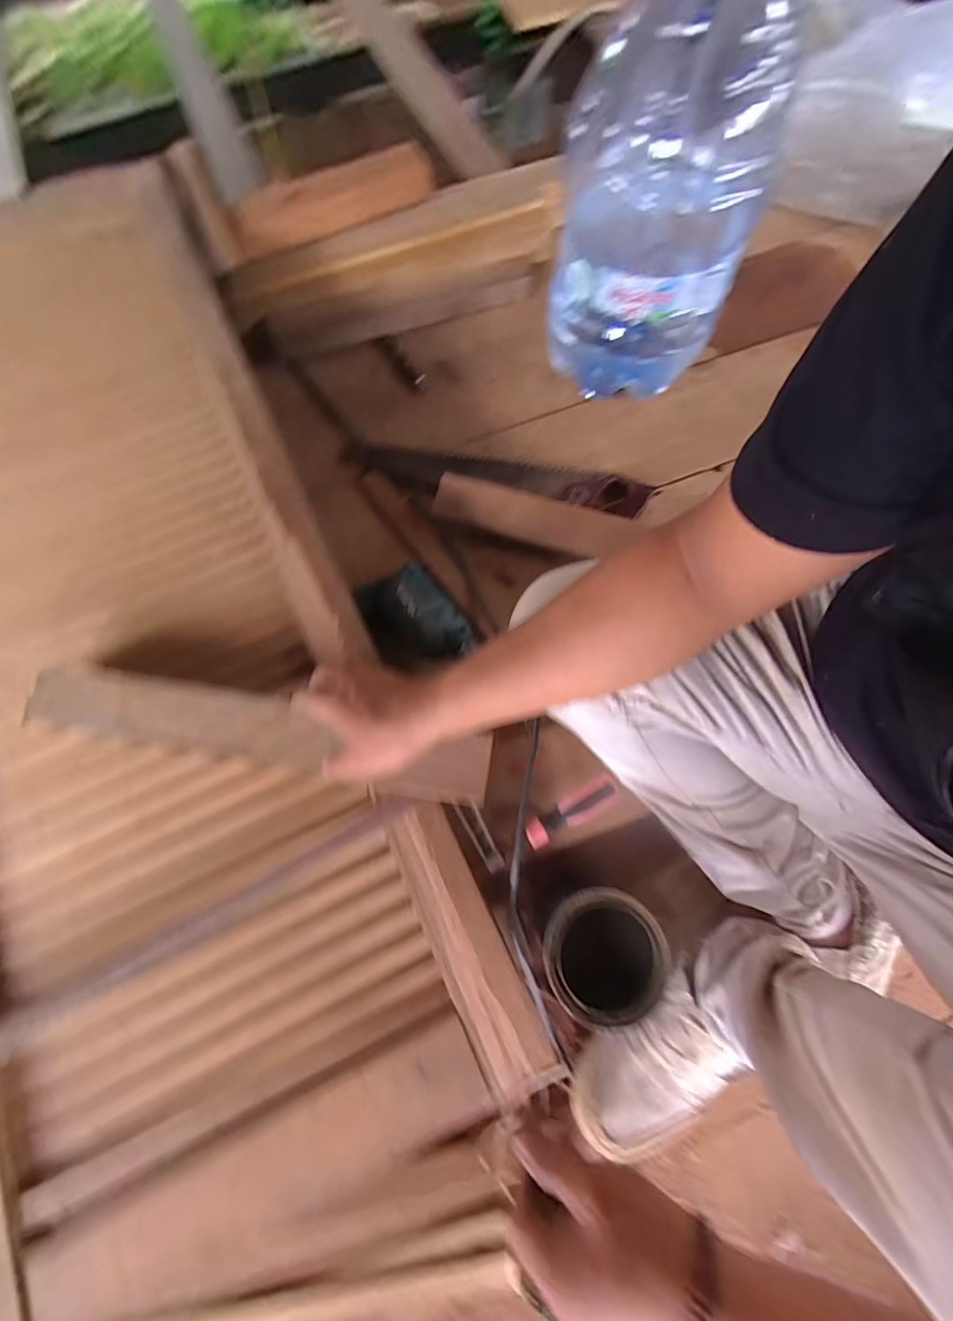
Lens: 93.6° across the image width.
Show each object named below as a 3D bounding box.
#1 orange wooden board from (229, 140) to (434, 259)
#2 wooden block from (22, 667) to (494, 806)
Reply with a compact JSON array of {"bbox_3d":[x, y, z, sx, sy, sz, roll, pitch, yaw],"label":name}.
[{"bbox_3d":[-0.231,-0.761,0.736,0.337,0.069,0.032,-25,51,-7],"label":"orange wooden board"},{"bbox_3d":[-0.217,0.063,0.428,0.461,0.033,0.064,10,75,6],"label":"wooden block"}]

